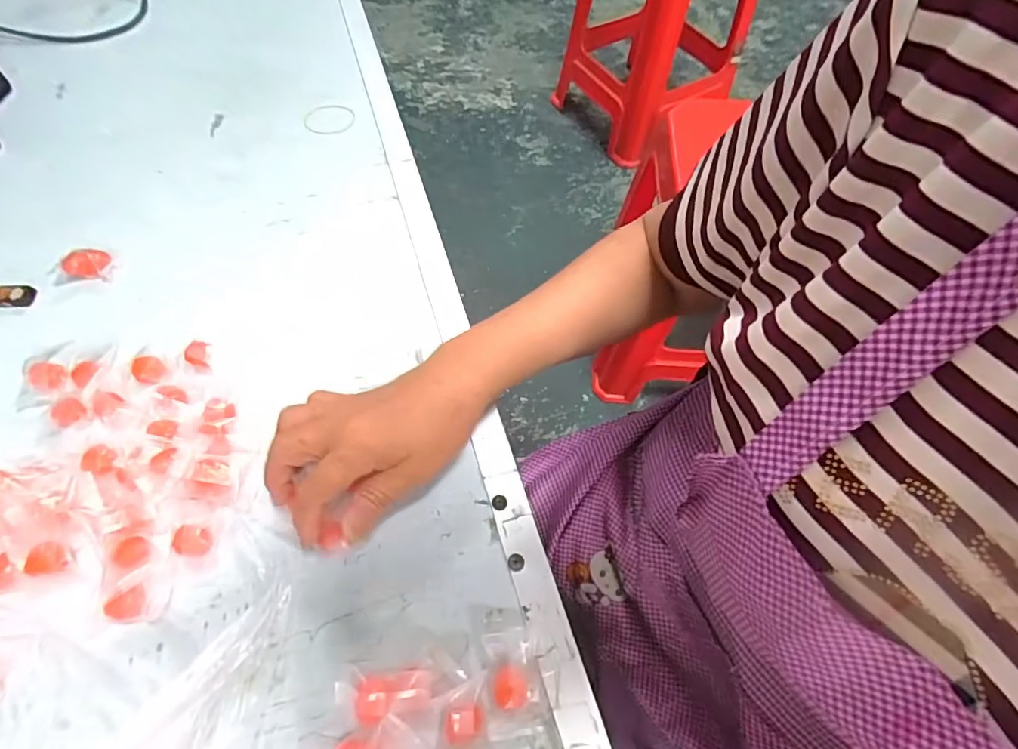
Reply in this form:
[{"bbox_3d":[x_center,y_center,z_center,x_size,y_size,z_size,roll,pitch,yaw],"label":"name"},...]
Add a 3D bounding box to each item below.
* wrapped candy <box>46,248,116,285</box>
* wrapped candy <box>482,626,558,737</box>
[{"bbox_3d":[-0.350,-0.090,0.413,0.043,0.015,0.024,-15,62,-8],"label":"wrapped candy"},{"bbox_3d":[0.008,0.170,0.283,0.040,0.014,0.050,-5,61,-3],"label":"wrapped candy"}]

